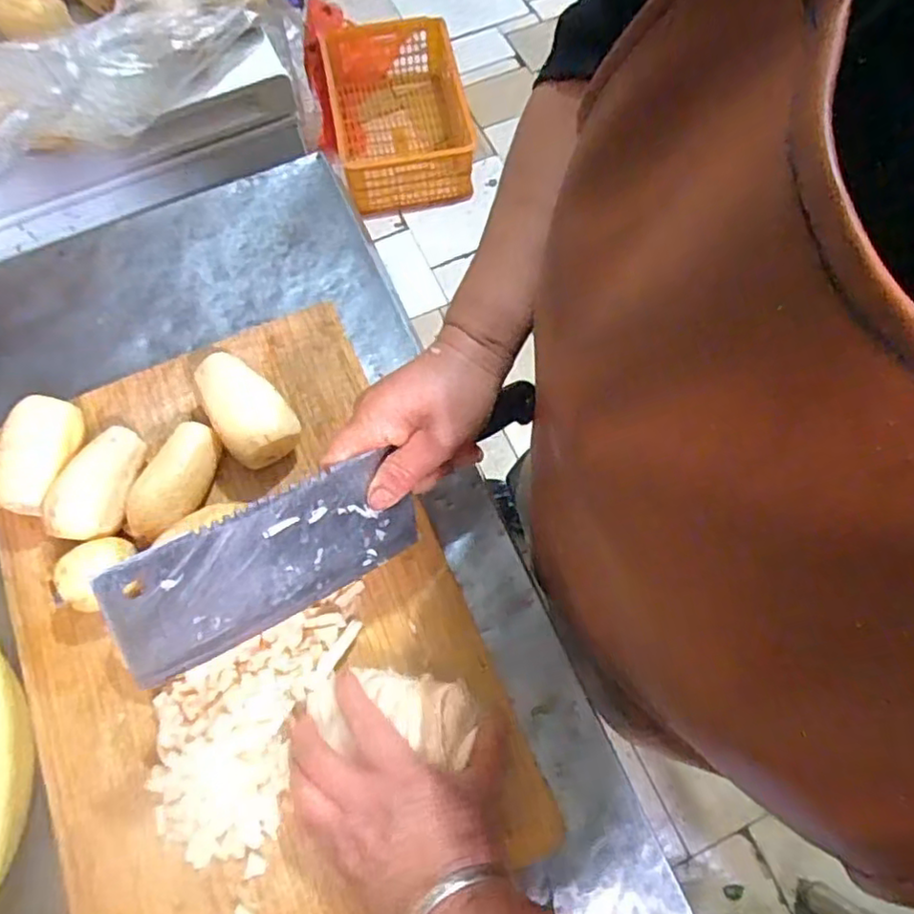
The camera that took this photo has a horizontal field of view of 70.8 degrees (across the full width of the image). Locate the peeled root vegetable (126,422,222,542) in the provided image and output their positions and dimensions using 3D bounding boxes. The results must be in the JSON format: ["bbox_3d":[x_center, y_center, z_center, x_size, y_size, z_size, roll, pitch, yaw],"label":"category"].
[{"bbox_3d":[-0.204,0.021,0.476,0.041,0.033,0.088,25,72,9],"label":"peeled root vegetable"}]

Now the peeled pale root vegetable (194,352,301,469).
[{"bbox_3d":[-0.159,-0.035,0.487,0.052,0.046,0.097,-36,74,-12],"label":"peeled pale root vegetable"}]

